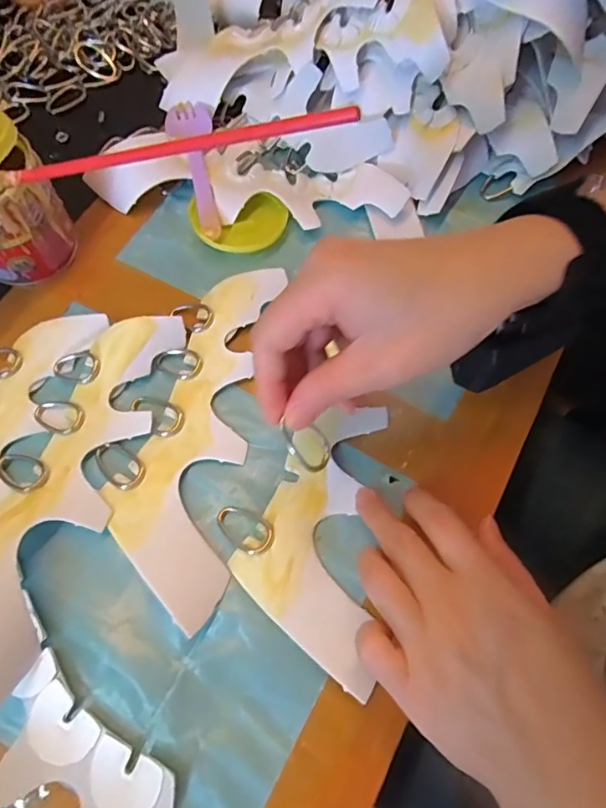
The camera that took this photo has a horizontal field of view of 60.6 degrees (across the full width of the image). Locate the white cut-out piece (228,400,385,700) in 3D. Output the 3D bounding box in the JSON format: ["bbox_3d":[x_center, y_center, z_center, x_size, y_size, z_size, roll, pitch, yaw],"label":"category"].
[{"bbox_3d":[0.005,0.067,0.283,0.072,0.010,0.148,8,64,2],"label":"white cut-out piece"}]

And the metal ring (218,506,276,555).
[{"bbox_3d":[-0.032,0.067,0.282,0.034,0.005,0.020,30,72,10],"label":"metal ring"}]

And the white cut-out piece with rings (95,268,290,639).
[{"bbox_3d":[-0.062,0.008,0.301,0.081,0.011,0.207,14,70,4],"label":"white cut-out piece with rings"}]

